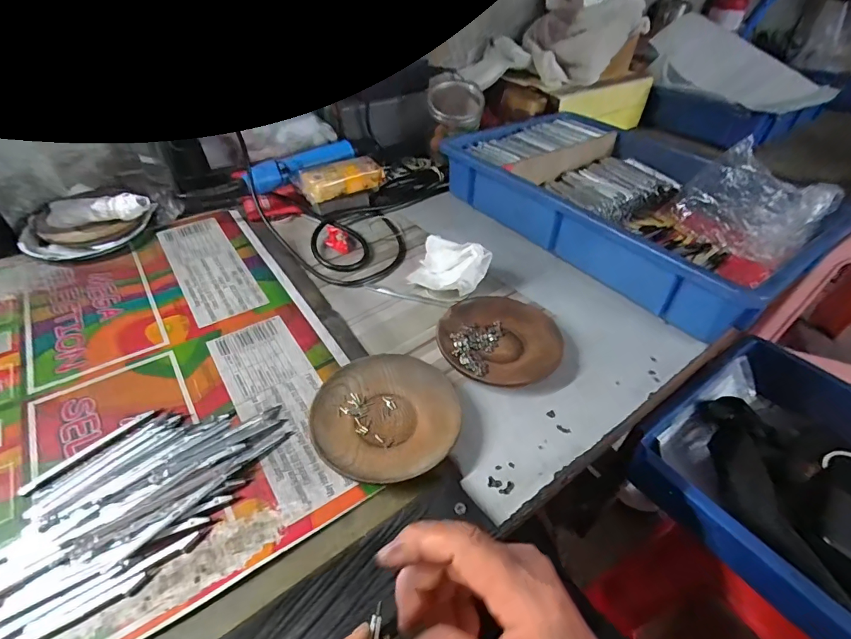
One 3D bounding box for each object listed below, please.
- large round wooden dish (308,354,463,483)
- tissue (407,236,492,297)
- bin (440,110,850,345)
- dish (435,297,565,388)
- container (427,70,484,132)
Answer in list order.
[{"bbox_3d":[-0.031,0.076,0.342,0.112,0.018,0.112,2,43,-2],"label":"large round wooden dish"},{"bbox_3d":[0.022,-0.065,0.479,0.085,0.052,0.061,29,49,26],"label":"tissue"},{"bbox_3d":[0.262,-0.168,0.585,0.296,0.084,0.433,-25,50,-28],"label":"bin"},{"bbox_3d":[0.069,0.020,0.412,0.111,0.019,0.105,2,43,-2],"label":"dish"},{"bbox_3d":[0.045,-0.344,0.675,0.083,0.060,0.098,2,43,-1],"label":"container"}]

